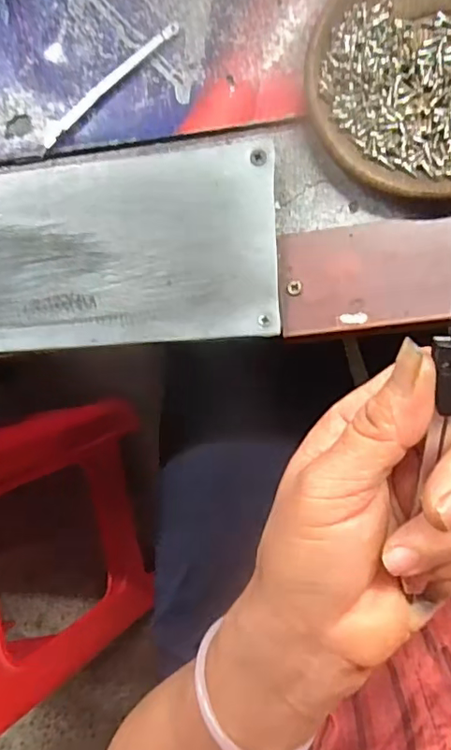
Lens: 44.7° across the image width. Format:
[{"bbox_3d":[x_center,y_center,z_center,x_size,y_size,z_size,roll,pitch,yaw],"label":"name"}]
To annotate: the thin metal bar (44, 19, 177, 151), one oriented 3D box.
[{"bbox_3d":[-0.061,-0.152,0.285,0.090,0.004,0.010,-40,83,7],"label":"thin metal bar"}]

